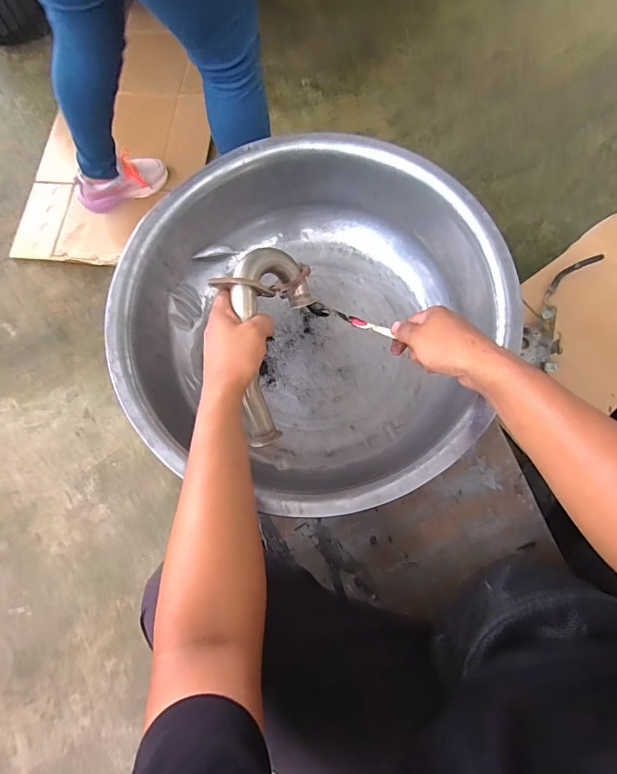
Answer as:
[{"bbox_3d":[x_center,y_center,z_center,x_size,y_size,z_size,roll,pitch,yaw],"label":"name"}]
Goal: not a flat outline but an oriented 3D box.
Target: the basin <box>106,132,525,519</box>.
[{"bbox_3d":[0.001,-0.094,0.585,0.479,0.160,0.472,0,77,1],"label":"basin"}]

